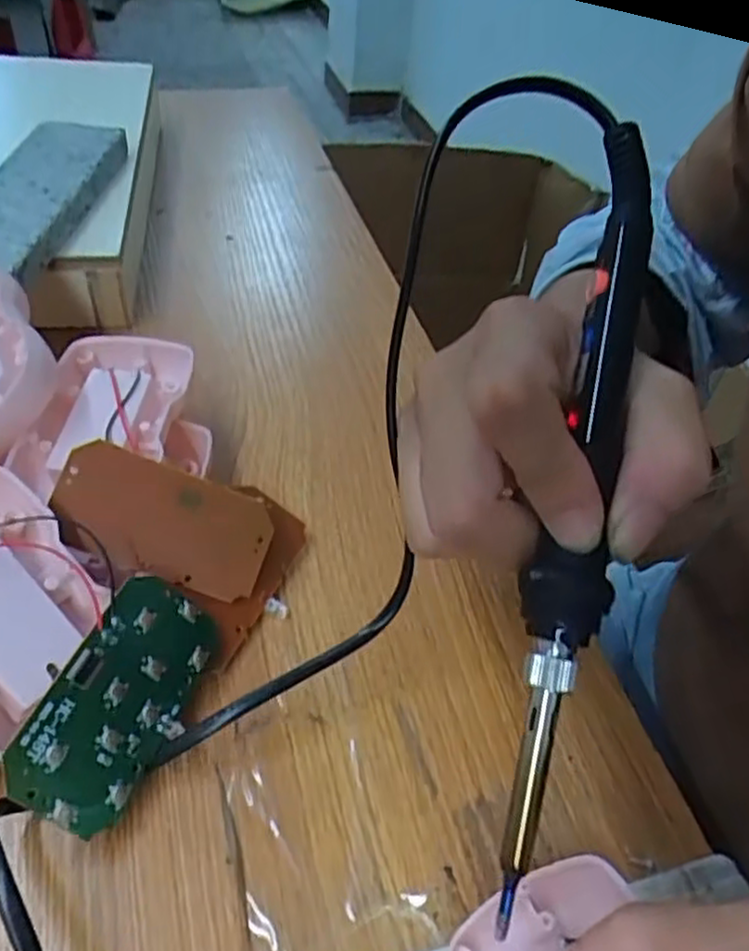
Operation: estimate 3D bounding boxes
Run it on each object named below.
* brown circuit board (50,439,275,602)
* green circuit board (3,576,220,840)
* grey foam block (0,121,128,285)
[{"bbox_3d":[-0.074,0.016,0.255,0.074,0.005,0.038,21,86,-14],"label":"brown circuit board"},{"bbox_3d":[-0.077,0.067,0.221,0.038,0.004,0.074,43,48,-19],"label":"green circuit board"},{"bbox_3d":[-0.169,-0.137,0.357,0.043,0.022,0.149,8,46,0],"label":"grey foam block"}]

